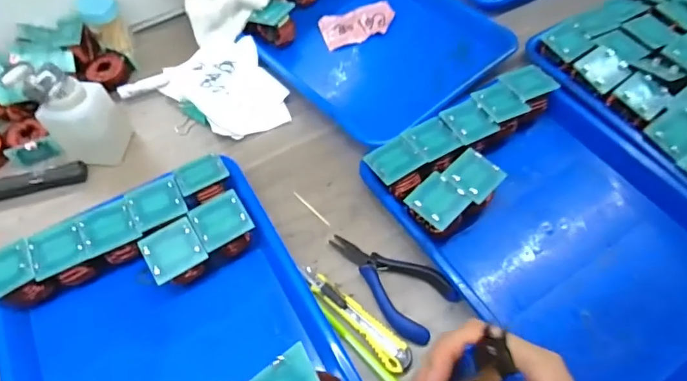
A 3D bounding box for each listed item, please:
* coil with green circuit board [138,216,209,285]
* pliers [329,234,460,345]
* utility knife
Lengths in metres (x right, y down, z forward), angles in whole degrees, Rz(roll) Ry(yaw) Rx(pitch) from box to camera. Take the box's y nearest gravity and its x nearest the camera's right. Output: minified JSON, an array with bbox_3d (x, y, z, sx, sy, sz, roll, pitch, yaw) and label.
[{"bbox_3d":[-0.148,0.060,0.405,0.047,0.038,0.047,-29,61,-13],"label":"coil with green circuit board"},{"bbox_3d":[0.046,0.075,0.409,0.060,0.022,0.124,-32,63,-16],"label":"pliers"},{"bbox_3d":[0.009,0.109,0.396,0.125,0.014,0.023,40,68,23],"label":"utility knife"}]

